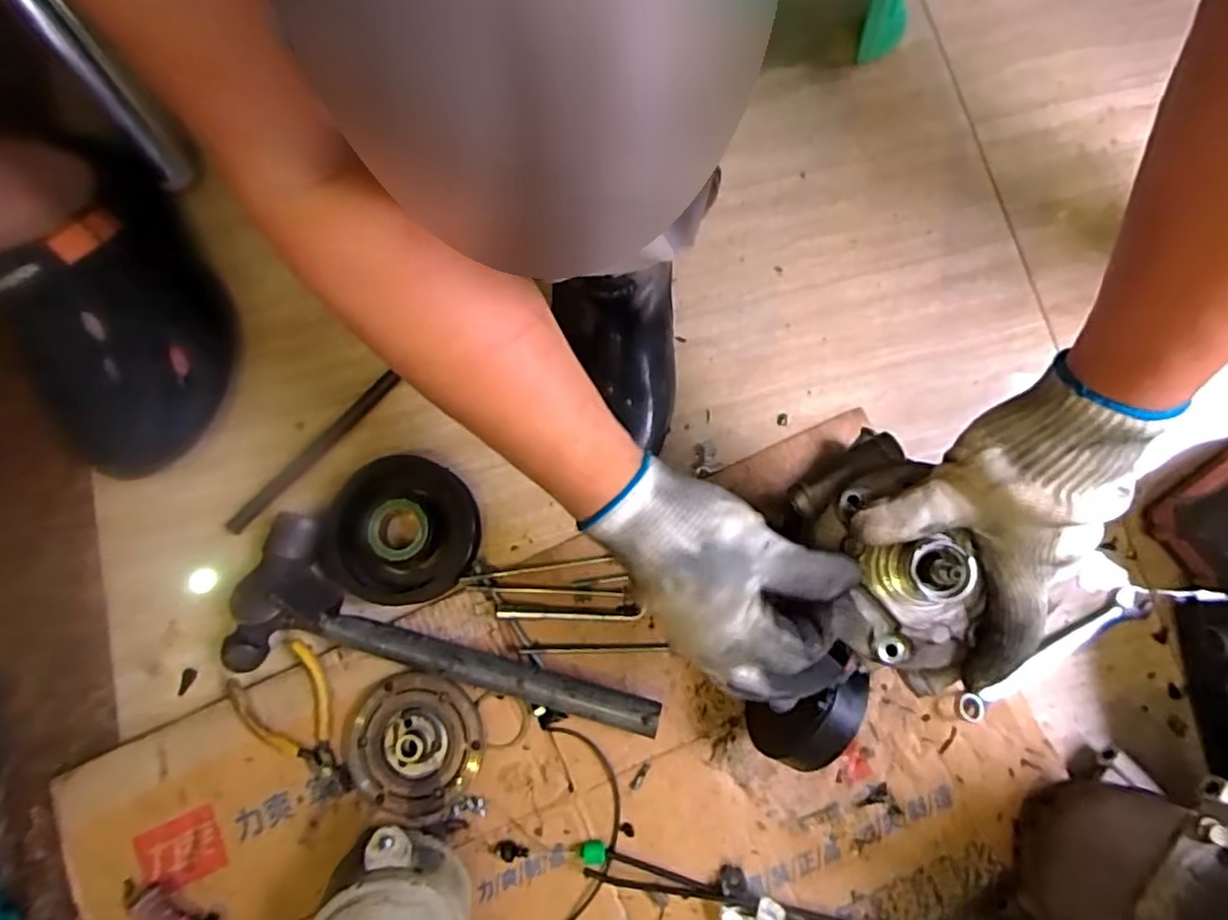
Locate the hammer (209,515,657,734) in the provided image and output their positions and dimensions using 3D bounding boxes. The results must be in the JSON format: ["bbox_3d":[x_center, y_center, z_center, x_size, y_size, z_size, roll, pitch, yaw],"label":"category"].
[{"bbox_3d":[-0.126,0.145,0.492,0.316,0.031,0.109,20,80,5],"label":"hammer"}]

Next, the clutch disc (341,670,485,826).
[{"bbox_3d":[-0.148,0.208,0.486,0.102,0.017,0.098,0,79,1],"label":"clutch disc"}]

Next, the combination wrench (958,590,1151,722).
[{"bbox_3d":[0.325,0.142,0.491,0.170,0.013,0.020,-28,80,-5],"label":"combination wrench"}]

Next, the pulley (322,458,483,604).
[{"bbox_3d":[-0.167,0.054,0.524,0.114,0.030,0.113,13,79,3],"label":"pulley"}]

